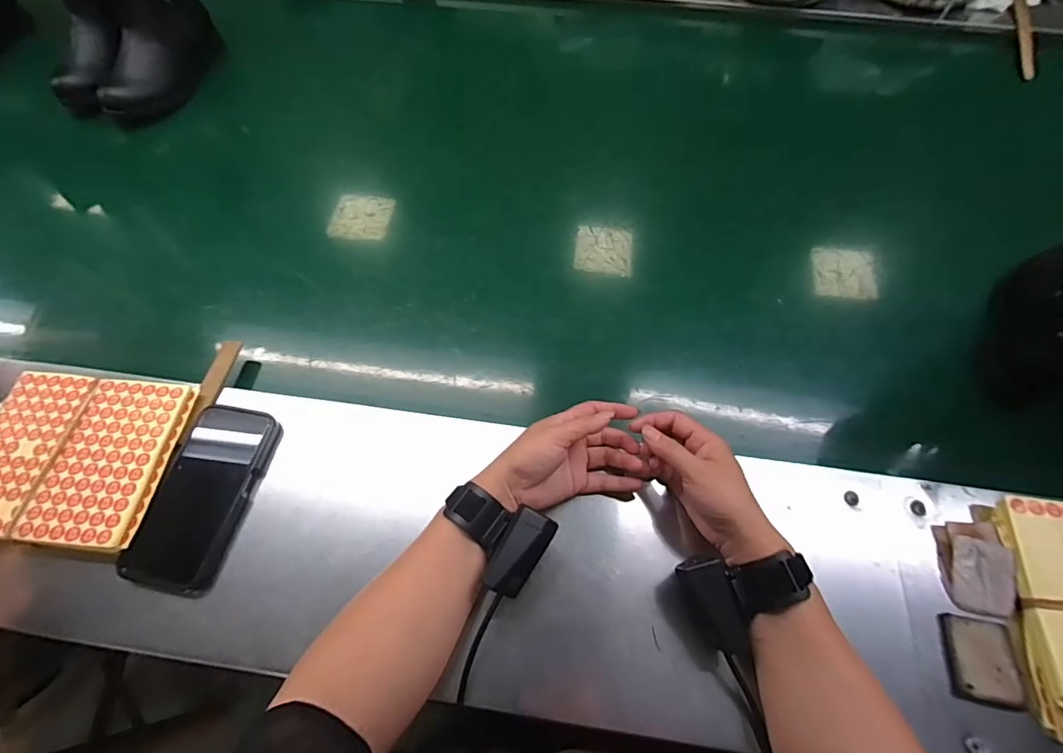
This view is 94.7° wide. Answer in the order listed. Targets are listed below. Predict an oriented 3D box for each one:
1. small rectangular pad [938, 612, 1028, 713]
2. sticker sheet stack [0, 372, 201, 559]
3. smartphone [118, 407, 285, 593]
[{"bbox_3d":[0.370,0.232,0.400,0.052,0.012,0.063,9,64,4],"label":"small rectangular pad"},{"bbox_3d":[-0.432,0.078,0.462,0.180,0.022,0.163,2,63,1],"label":"sticker sheet stack"},{"bbox_3d":[-0.306,0.108,0.458,0.083,0.012,0.168,7,63,3],"label":"smartphone"}]

